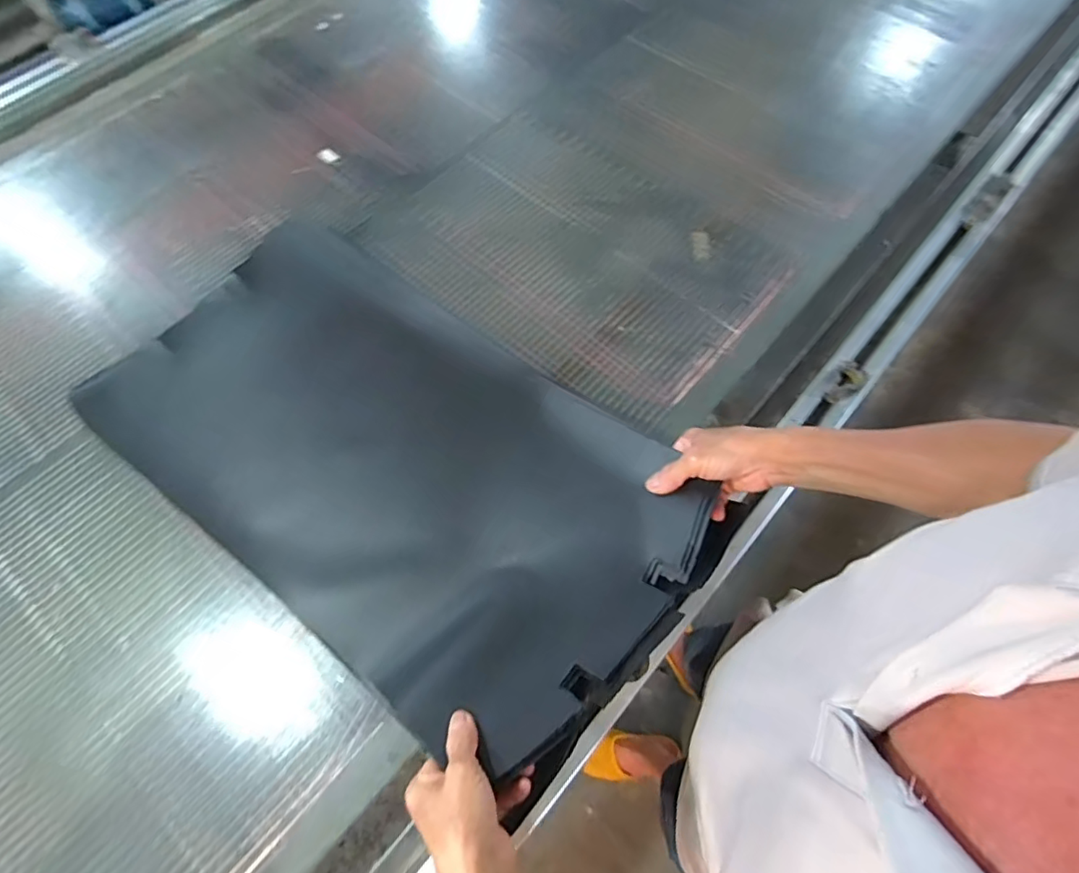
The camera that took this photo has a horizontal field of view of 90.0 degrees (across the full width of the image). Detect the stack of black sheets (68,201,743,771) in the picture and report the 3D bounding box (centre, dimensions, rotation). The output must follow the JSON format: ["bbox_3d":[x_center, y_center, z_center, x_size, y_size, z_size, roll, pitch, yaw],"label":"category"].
[{"bbox_3d":[-0.168,0.010,0.620,0.694,0.082,0.378,32,69,19],"label":"stack of black sheets"}]

